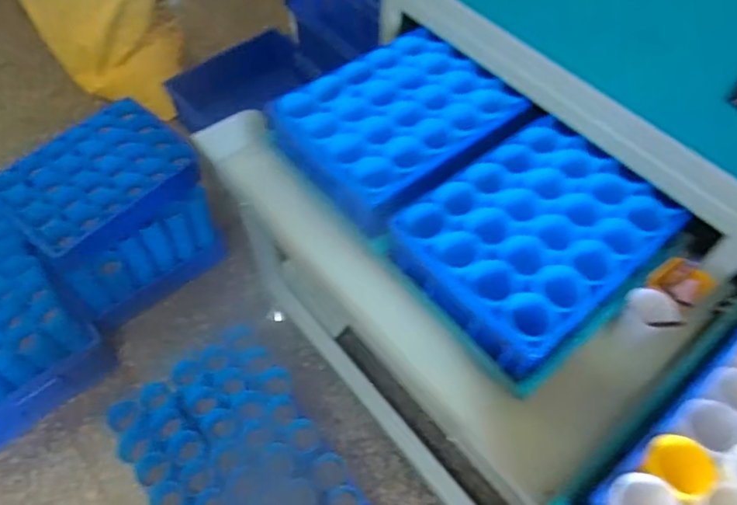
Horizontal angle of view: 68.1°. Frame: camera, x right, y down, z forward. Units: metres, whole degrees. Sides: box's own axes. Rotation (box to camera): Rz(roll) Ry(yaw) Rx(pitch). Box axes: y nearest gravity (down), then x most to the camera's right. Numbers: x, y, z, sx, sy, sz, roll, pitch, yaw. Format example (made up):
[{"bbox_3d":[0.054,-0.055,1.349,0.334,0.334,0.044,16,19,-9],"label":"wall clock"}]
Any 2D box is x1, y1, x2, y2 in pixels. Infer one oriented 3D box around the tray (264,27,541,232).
[{"bbox_3d":[0.061,-0.235,0.951,0.368,0.071,0.329,-32,62,-21],"label":"tray"}]

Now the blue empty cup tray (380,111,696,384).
[{"bbox_3d":[0.252,-0.035,0.813,0.356,0.077,0.275,-35,63,-23],"label":"blue empty cup tray"}]

